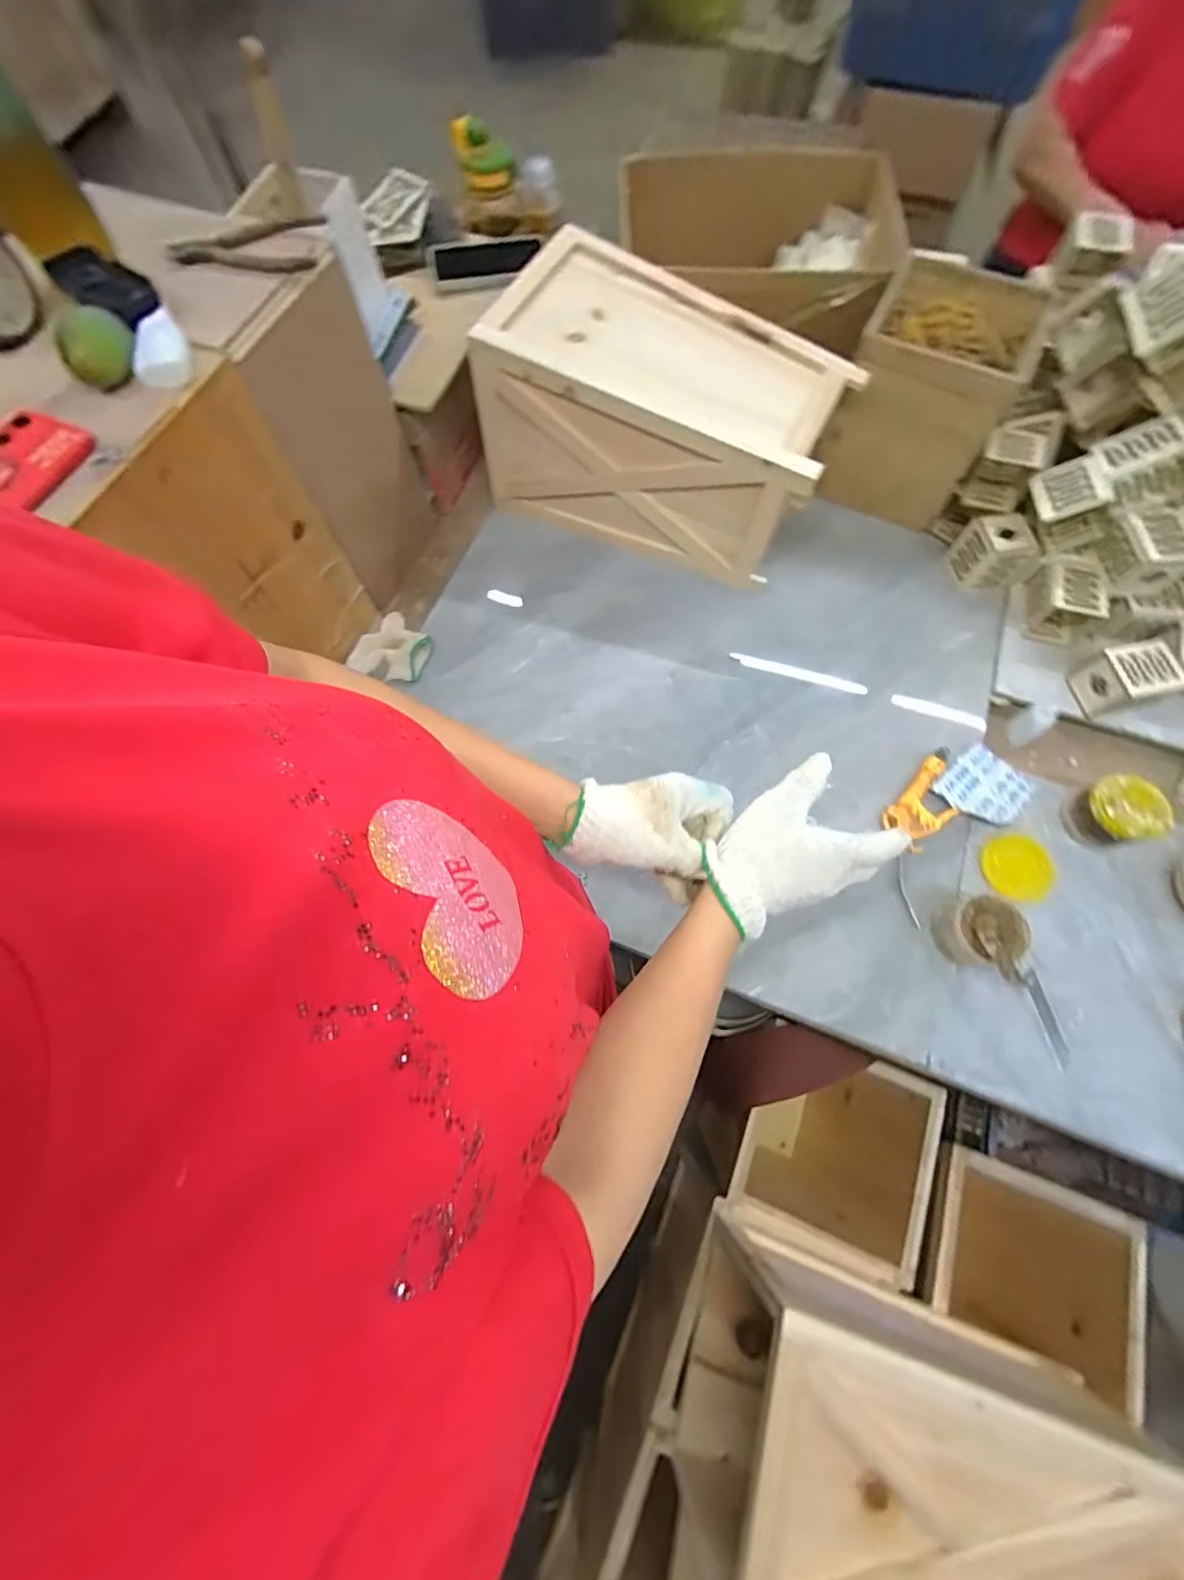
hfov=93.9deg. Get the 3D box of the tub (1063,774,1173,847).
[{"bbox_3d":[0.629,0.027,0.664,0.070,0.056,0.076,-1,70,1],"label":"tub"}]

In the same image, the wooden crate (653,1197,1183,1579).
[{"bbox_3d":[0.333,0.715,0.572,0.449,0.259,0.268,20,72,9],"label":"wooden crate"}]

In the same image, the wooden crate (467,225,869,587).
[{"bbox_3d":[0.094,-0.512,0.780,0.446,0.234,0.244,24,73,10],"label":"wooden crate"}]

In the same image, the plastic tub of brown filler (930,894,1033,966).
[{"bbox_3d":[0.445,0.161,0.631,0.074,0.052,0.070,-1,70,1],"label":"plastic tub of brown filler"}]

